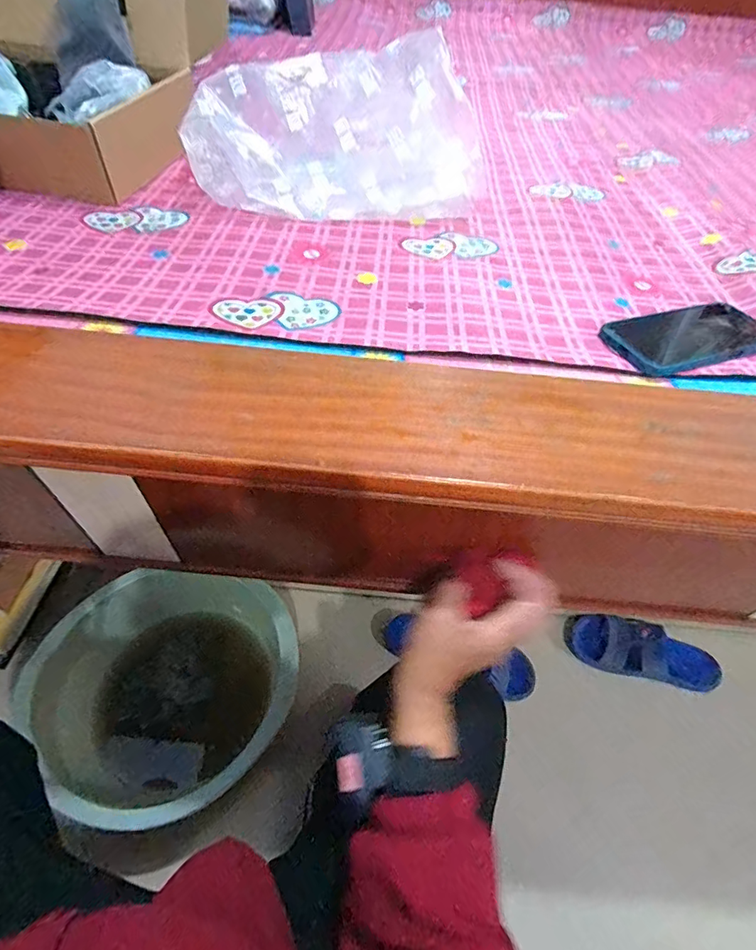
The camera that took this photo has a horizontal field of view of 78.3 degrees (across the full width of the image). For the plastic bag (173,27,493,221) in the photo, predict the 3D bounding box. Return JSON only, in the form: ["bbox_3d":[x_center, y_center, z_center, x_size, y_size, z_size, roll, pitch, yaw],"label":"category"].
[{"bbox_3d":[-0.062,-0.432,0.585,0.341,0.125,0.226,-9,53,-11],"label":"plastic bag"}]

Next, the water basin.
[{"bbox_3d":[-0.332,0.356,0.781,0.375,0.187,0.349,2,51,-2],"label":"water basin"}]

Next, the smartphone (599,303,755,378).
[{"bbox_3d":[0.302,-0.132,0.441,0.167,0.006,0.078,-13,53,-14],"label":"smartphone"}]

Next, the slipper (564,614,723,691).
[{"bbox_3d":[0.503,0.342,0.889,0.272,0.070,0.103,10,50,24],"label":"slipper"}]

